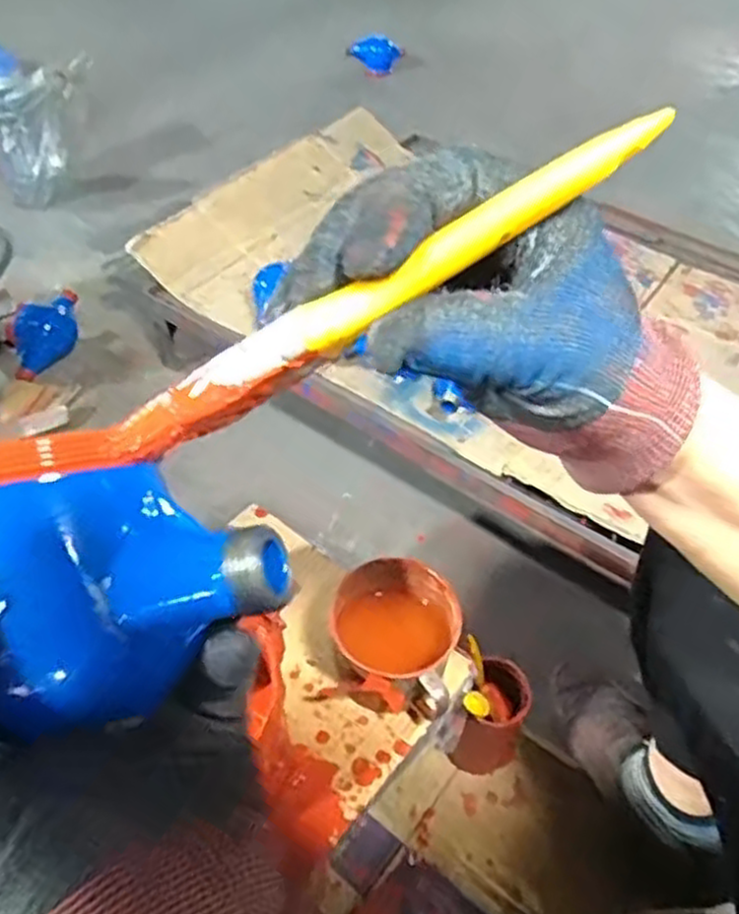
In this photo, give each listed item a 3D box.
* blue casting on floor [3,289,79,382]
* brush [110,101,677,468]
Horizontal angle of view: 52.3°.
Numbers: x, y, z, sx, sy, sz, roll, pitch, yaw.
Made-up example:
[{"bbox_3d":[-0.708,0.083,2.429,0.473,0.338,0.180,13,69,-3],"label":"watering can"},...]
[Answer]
[{"bbox_3d":[-0.514,-0.195,1.202,0.131,0.078,0.094,-27,53,-24],"label":"blue casting on floor"},{"bbox_3d":[0.004,-0.047,0.211,0.171,0.017,0.010,-31,52,3],"label":"brush"}]

